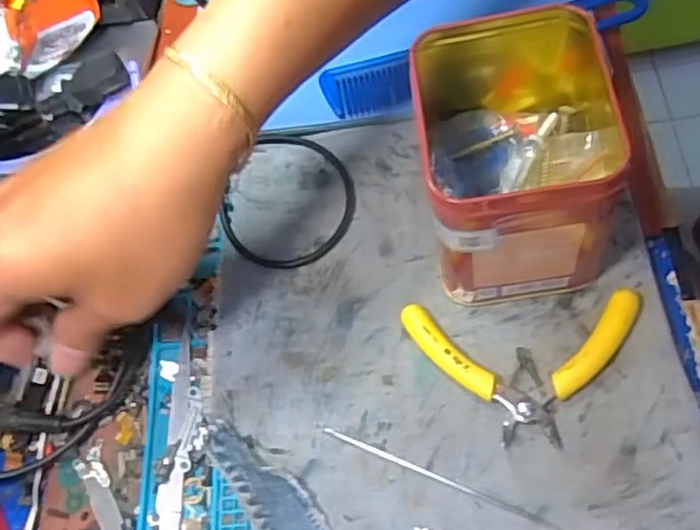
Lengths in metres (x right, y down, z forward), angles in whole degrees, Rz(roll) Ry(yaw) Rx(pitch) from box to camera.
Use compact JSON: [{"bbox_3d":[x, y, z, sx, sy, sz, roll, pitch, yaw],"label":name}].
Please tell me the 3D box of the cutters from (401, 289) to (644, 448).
[{"bbox_3d":[0.079,0.046,0.308,0.105,0.018,0.064,-5,62,10],"label":"cutters"}]

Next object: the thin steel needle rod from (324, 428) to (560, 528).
[{"bbox_3d":[0.037,0.092,0.297,0.105,0.007,0.004,18,68,20],"label":"thin steel needle rod"}]

